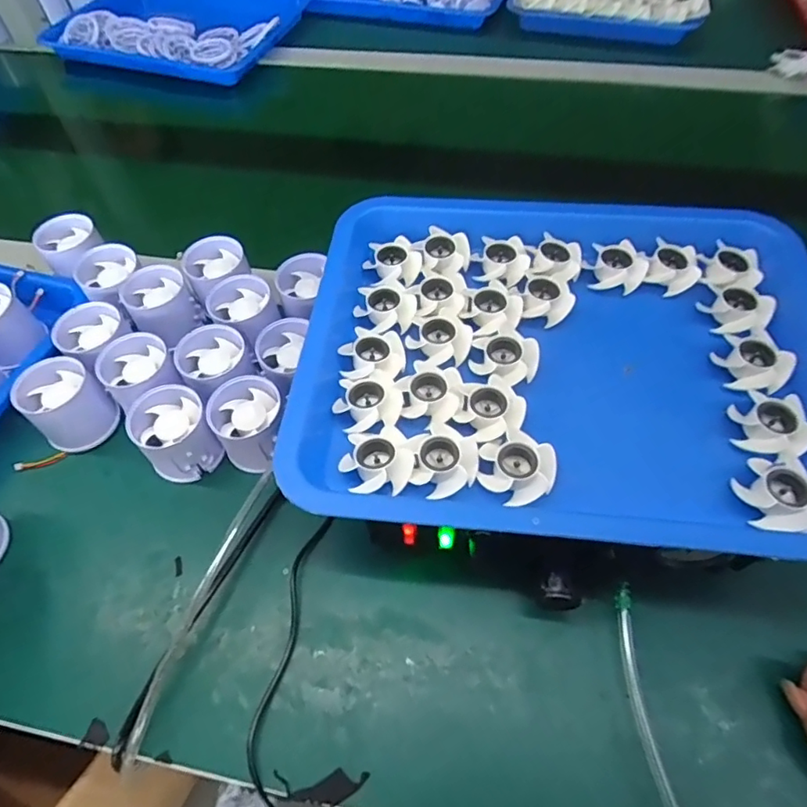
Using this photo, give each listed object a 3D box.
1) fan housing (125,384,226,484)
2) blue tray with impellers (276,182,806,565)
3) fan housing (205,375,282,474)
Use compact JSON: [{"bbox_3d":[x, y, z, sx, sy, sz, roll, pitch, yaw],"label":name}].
[{"bbox_3d":[-0.164,0.020,0.393,0.051,0.042,0.058,-34,61,-20],"label":"fan housing"},{"bbox_3d":[0.105,-0.038,0.362,0.335,0.041,0.272,5,56,5],"label":"blue tray with impellers"},{"bbox_3d":[-0.110,0.018,0.398,0.050,0.056,0.051,-14,56,-8],"label":"fan housing"}]

